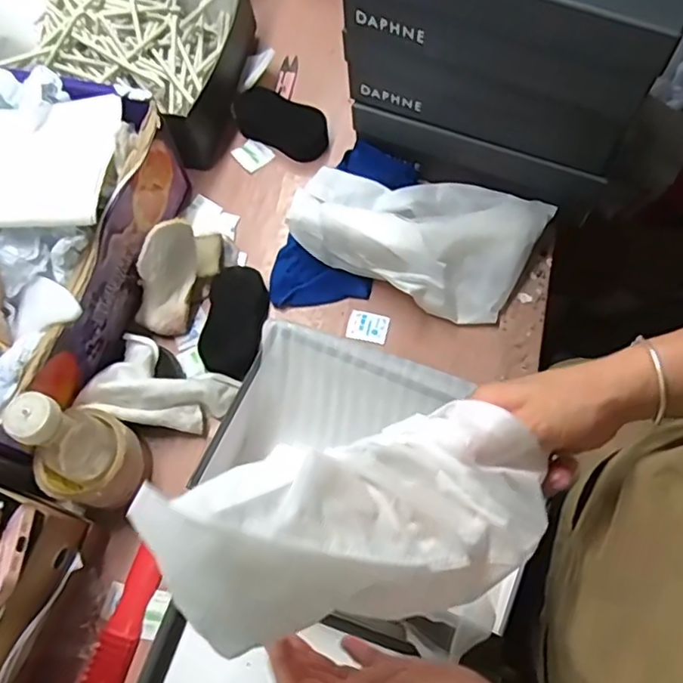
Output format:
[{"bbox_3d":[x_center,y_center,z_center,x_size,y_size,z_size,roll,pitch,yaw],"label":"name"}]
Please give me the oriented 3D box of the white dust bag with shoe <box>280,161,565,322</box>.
[{"bbox_3d":[0.086,-0.123,0.677,0.274,0.070,0.153,12,68,8],"label":"white dust bag with shoe"}]

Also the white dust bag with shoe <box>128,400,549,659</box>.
[{"bbox_3d":[0.014,0.089,0.305,0.224,0.063,0.102,-3,62,-36],"label":"white dust bag with shoe"}]

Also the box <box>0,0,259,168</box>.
[{"bbox_3d":[-0.283,-0.381,0.797,0.286,0.100,0.279,9,68,7],"label":"box"}]

